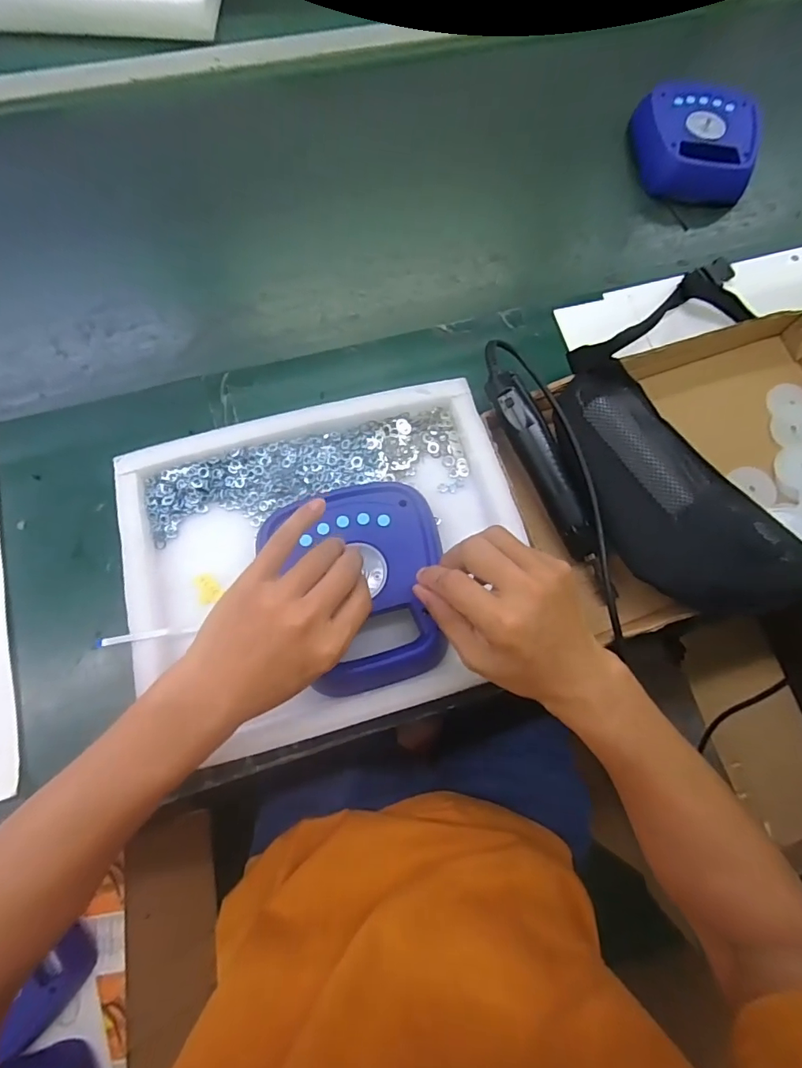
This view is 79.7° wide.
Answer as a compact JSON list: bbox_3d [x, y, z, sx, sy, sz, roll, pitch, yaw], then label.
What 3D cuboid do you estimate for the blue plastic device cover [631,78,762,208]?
[{"bbox_3d":[0.394,-0.533,0.653,0.154,0.050,0.165,14,73,2],"label":"blue plastic device cover"}]

